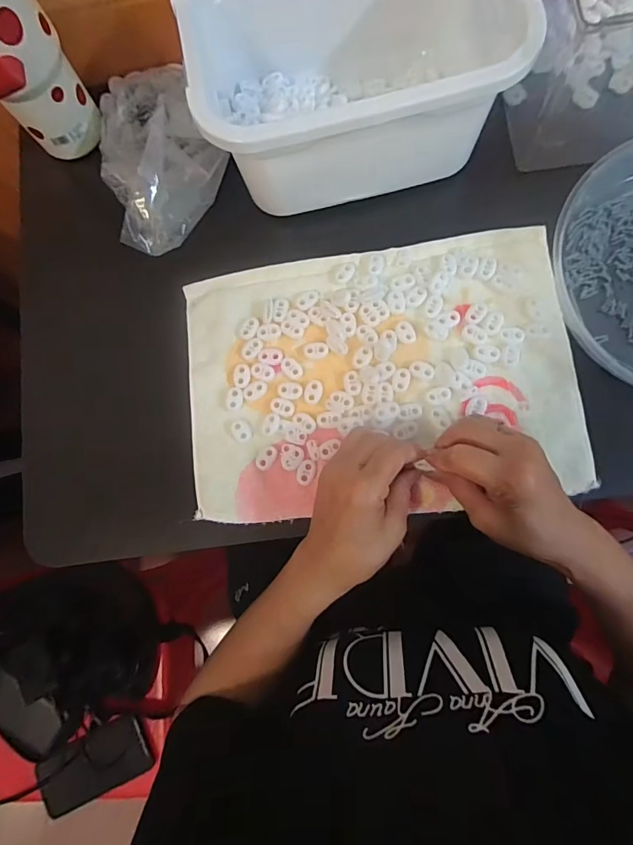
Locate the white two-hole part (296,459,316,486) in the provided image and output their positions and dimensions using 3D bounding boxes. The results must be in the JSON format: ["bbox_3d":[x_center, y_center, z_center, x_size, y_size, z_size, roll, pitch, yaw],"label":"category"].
[{"bbox_3d":[-0.009,0.043,0.373,0.014,0.004,0.022,23,84,9],"label":"white two-hole part"}]

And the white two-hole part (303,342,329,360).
[{"bbox_3d":[0.000,-0.065,0.390,0.021,0.004,0.015,-4,81,5],"label":"white two-hole part"}]

